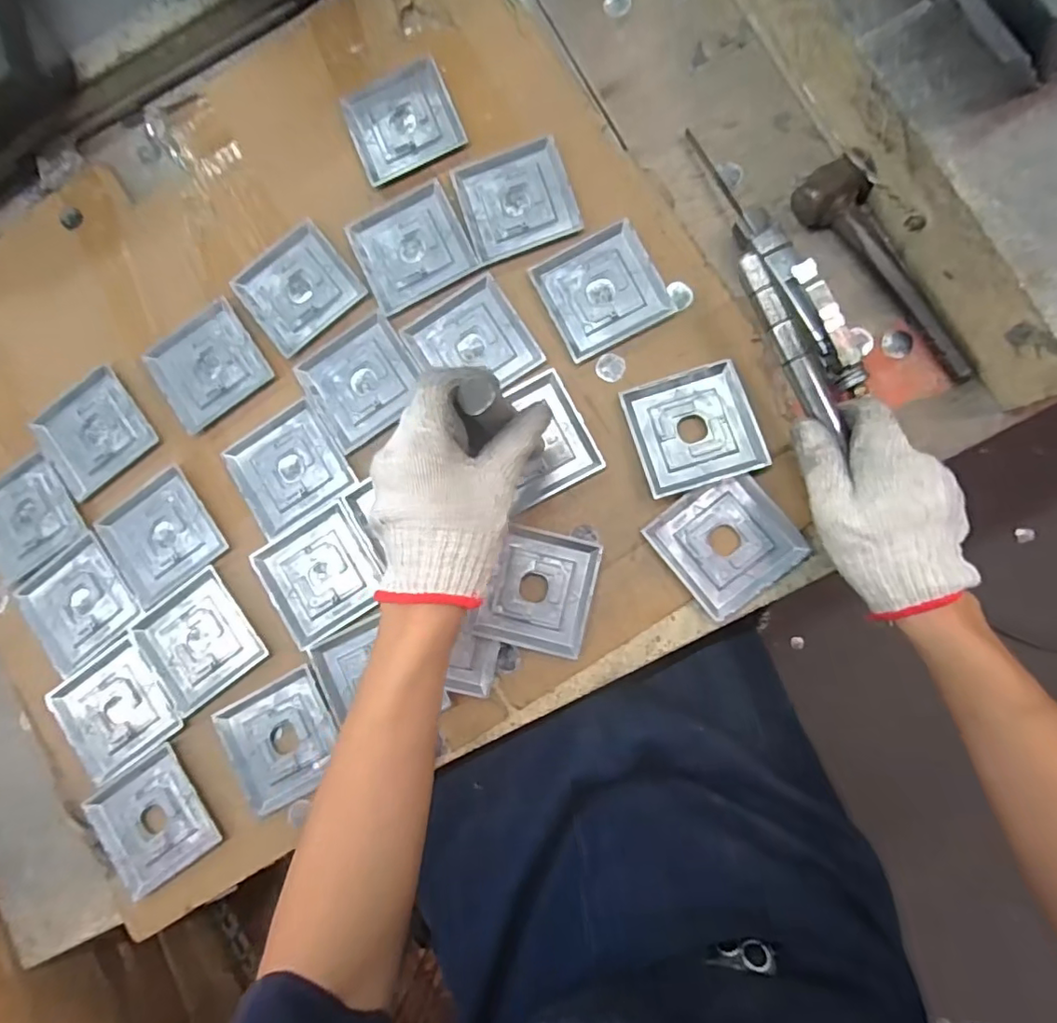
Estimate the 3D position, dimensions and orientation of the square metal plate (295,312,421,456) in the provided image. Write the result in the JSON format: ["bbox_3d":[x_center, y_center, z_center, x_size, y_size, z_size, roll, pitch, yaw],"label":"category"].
[{"bbox_3d":[-0.140,-0.109,0.471,0.090,0.004,0.087,-32,84,3],"label":"square metal plate"}]

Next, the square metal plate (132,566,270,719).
[{"bbox_3d":[-0.278,0.109,0.470,0.088,0.005,0.089,-36,84,3],"label":"square metal plate"}]

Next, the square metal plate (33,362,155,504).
[{"bbox_3d":[-0.386,-0.069,0.494,0.090,0.005,0.084,-37,84,3],"label":"square metal plate"}]

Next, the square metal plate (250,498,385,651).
[{"bbox_3d":[-0.170,0.052,0.463,0.091,0.006,0.090,-31,84,3],"label":"square metal plate"}]

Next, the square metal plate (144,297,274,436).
[{"bbox_3d":[-0.280,-0.129,0.486,0.088,0.007,0.085,-34,84,3],"label":"square metal plate"}]

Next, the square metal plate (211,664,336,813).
[{"bbox_3d":[-0.200,0.187,0.455,0.090,0.008,0.090,-29,84,4],"label":"square metal plate"}]

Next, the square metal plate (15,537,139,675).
[{"bbox_3d":[-0.388,0.081,0.483,0.084,0.009,0.087,-39,84,2],"label":"square metal plate"}]

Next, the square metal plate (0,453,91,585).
[{"bbox_3d":[-0.441,0.005,0.495,0.086,0.006,0.084,-35,84,3],"label":"square metal plate"}]

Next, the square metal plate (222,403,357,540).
[{"bbox_3d":[-0.202,-0.036,0.472,0.088,0.004,0.087,-31,84,3],"label":"square metal plate"}]

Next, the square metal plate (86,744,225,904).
[{"bbox_3d":[-0.314,0.258,0.466,0.088,0.005,0.095,-33,84,3],"label":"square metal plate"}]

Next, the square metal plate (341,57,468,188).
[{"bbox_3d":[-0.110,-0.341,0.487,0.089,0.005,0.088,-23,85,4],"label":"square metal plate"}]

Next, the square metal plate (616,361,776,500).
[{"bbox_3d":[0.127,-0.065,0.433,0.089,0.016,0.089,-17,85,5],"label":"square metal plate"}]

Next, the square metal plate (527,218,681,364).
[{"bbox_3d":[0.059,-0.180,0.455,0.090,0.005,0.088,-27,84,4],"label":"square metal plate"}]

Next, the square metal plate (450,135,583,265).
[{"bbox_3d":[-0.011,-0.263,0.470,0.090,0.005,0.089,-18,85,5],"label":"square metal plate"}]

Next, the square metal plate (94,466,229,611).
[{"bbox_3d":[-0.316,0.022,0.480,0.089,0.004,0.089,-35,84,3],"label":"square metal plate"}]

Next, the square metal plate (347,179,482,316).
[{"bbox_3d":[-0.100,-0.226,0.478,0.090,0.005,0.091,-26,84,4],"label":"square metal plate"}]

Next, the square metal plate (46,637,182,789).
[{"bbox_3d":[-0.349,0.169,0.472,0.094,0.005,0.090,-34,84,3],"label":"square metal plate"}]

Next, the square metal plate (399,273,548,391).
[{"bbox_3d":[-0.047,-0.138,0.464,0.089,0.004,0.089,-33,84,3],"label":"square metal plate"}]

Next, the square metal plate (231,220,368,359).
[{"bbox_3d":[-0.200,-0.194,0.485,0.089,0.007,0.092,-39,84,2],"label":"square metal plate"}]

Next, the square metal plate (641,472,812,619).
[{"bbox_3d":[0.152,0.023,0.429,0.090,0.009,0.087,-37,84,3],"label":"square metal plate"}]

